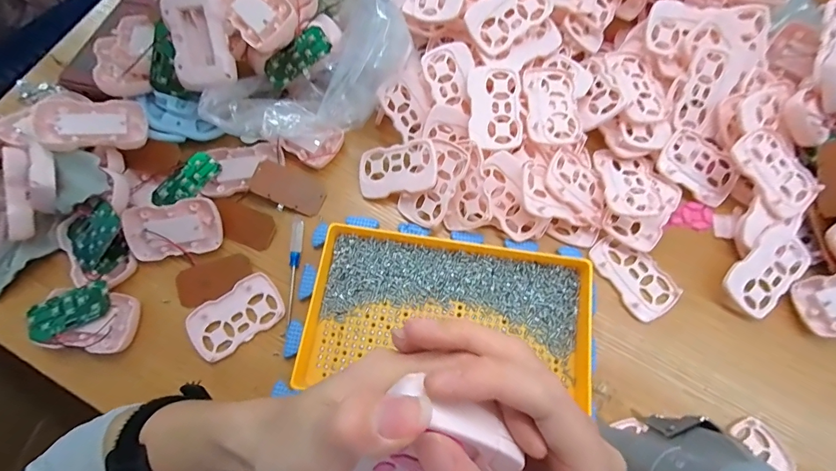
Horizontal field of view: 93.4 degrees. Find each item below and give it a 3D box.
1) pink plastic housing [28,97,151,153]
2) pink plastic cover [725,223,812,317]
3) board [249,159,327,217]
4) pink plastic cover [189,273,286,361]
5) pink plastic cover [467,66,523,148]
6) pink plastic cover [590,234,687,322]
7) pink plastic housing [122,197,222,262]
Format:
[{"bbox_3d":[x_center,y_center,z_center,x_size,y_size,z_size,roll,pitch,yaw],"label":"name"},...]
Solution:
[{"bbox_3d":[-0.322,-0.112,0.390,0.089,0.016,0.054,-11,72,-34],"label":"pink plastic housing"},{"bbox_3d":[0.338,0.033,0.380,0.089,0.006,0.053,-45,93,-5],"label":"pink plastic cover"},{"bbox_3d":[-0.137,-0.049,0.421,0.074,0.006,0.043,24,69,-13],"label":"board"},{"bbox_3d":[-0.178,0.079,0.384,0.087,0.009,0.053,-33,75,-10],"label":"pink plastic cover"},{"bbox_3d":[0.078,-0.131,0.403,0.053,0.017,0.086,-2,72,0],"label":"pink plastic cover"},{"bbox_3d":[0.217,0.040,0.397,0.053,0.005,0.087,-32,75,-9],"label":"pink plastic cover"},{"bbox_3d":[-0.244,-0.007,0.397,0.087,0.015,0.053,-10,102,-6],"label":"pink plastic housing"}]

